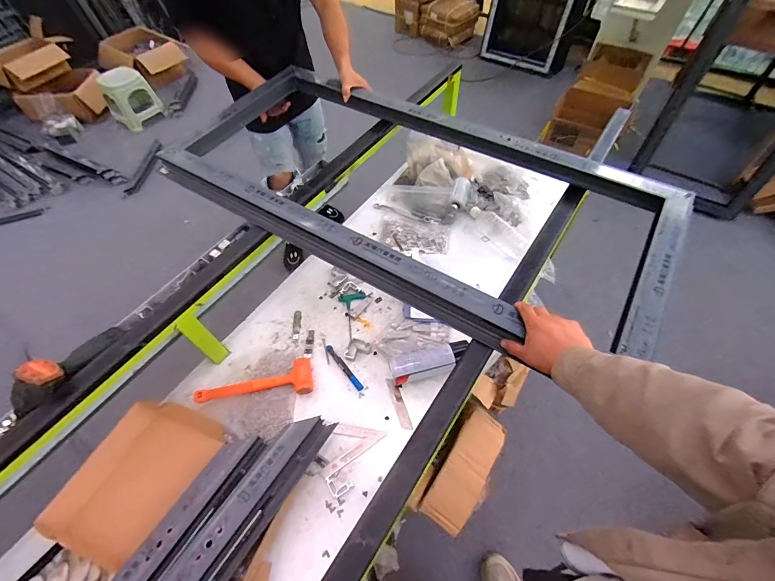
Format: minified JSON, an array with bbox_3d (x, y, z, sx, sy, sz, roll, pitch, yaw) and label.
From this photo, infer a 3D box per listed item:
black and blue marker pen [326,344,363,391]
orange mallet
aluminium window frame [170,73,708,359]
[{"bbox_3d":[-0.108,0.193,0.914,0.016,0.010,0.144,-35,62,-19],"label":"black and blue marker pen"},{"bbox_3d":[-0.316,0.227,0.878,0.269,0.055,0.096,-10,57,-5],"label":"orange mallet"},{"bbox_3d":[0.046,-0.257,0.893,1.172,0.092,0.565,29,62,19],"label":"aluminium window frame"}]

